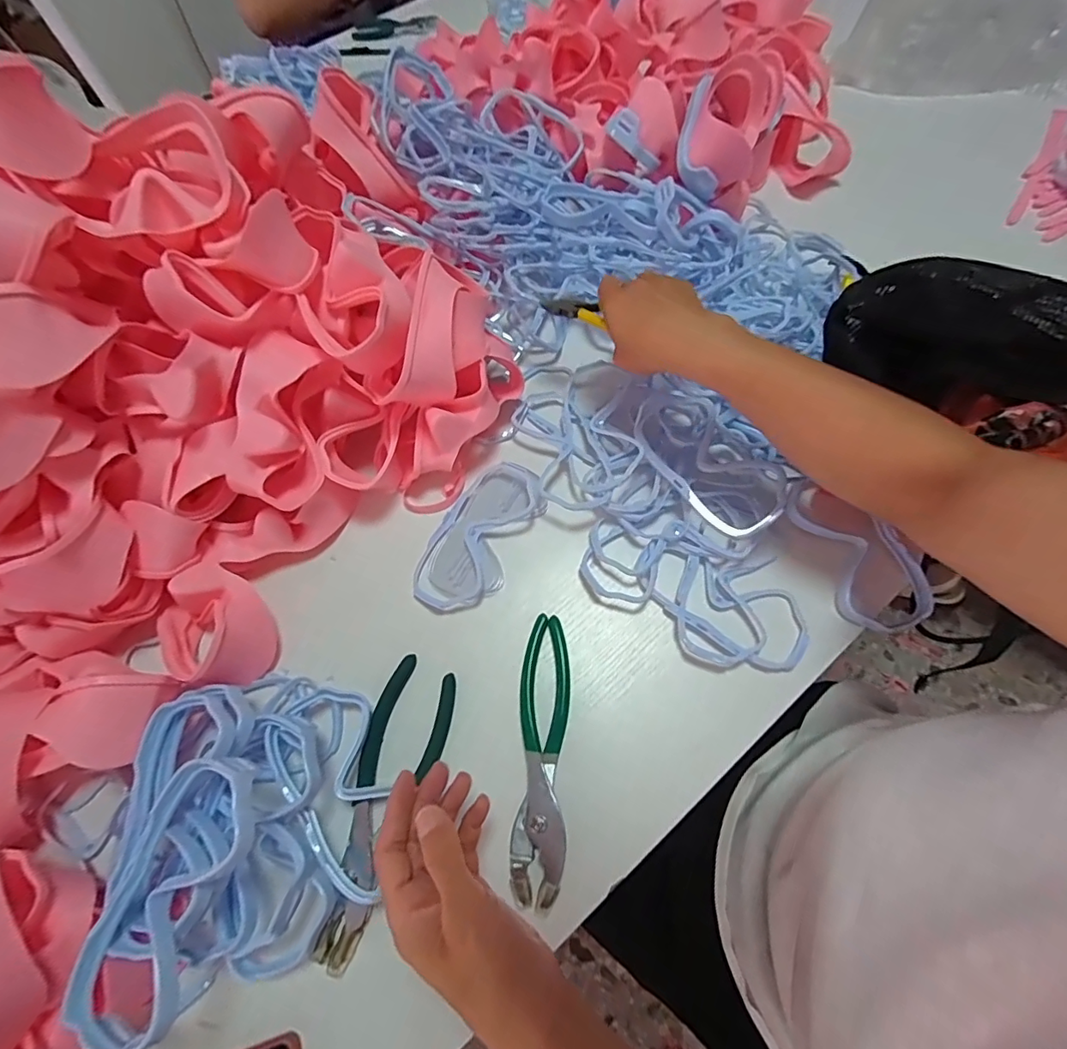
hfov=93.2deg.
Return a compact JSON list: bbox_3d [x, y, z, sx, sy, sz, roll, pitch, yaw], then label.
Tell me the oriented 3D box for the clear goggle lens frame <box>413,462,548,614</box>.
[{"bbox_3d":[-0.050,0.008,0.460,0.075,0.025,0.152,29,70,15],"label":"clear goggle lens frame"}]

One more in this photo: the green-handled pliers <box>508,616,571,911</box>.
[{"bbox_3d":[0.006,0.170,0.387,0.039,0.015,0.198,1,65,4],"label":"green-handled pliers"}]

